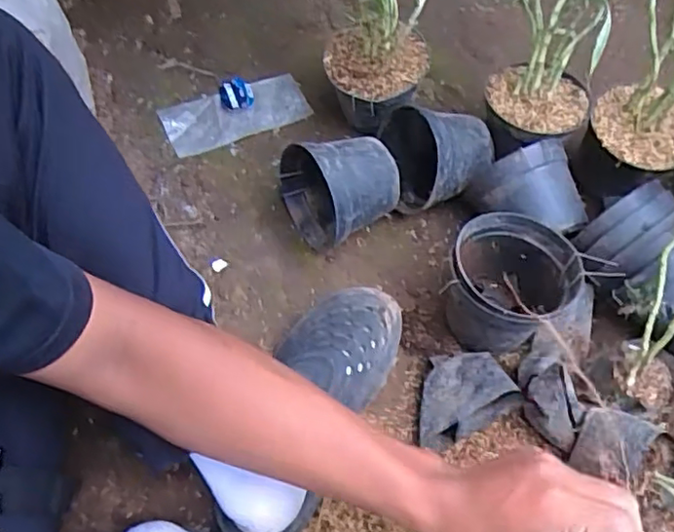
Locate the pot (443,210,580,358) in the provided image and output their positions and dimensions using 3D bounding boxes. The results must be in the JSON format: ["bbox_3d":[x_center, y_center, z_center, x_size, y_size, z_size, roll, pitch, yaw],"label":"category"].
[{"bbox_3d":[0.181,0.018,0.657,0.126,0.107,0.136,0,62,0],"label":"pot"}]

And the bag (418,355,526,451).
[{"bbox_3d":[0.117,0.130,0.621,0.096,0.076,0.085,-23,65,-11],"label":"bag"}]

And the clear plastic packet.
[{"bbox_3d":[-0.134,-0.203,0.832,0.190,0.013,0.078,-24,72,-22],"label":"clear plastic packet"}]

